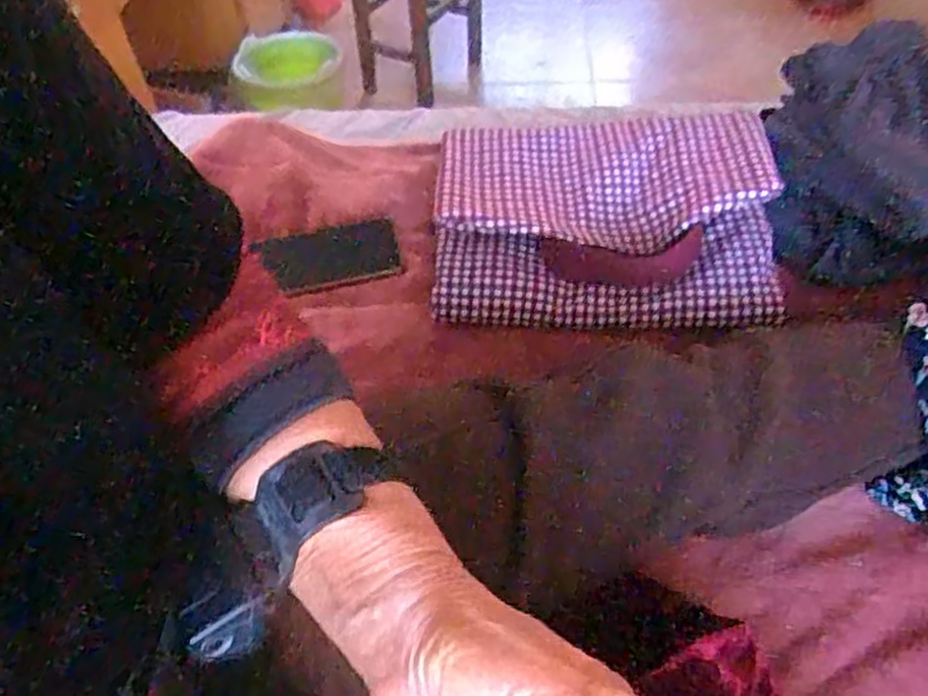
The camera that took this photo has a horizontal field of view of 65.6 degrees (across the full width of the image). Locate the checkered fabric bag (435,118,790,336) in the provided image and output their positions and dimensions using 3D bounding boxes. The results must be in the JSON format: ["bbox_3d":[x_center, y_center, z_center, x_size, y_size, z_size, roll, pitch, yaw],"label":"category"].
[{"bbox_3d":[0.130,-0.141,0.694,0.312,0.078,0.239,0,50,3],"label":"checkered fabric bag"}]

